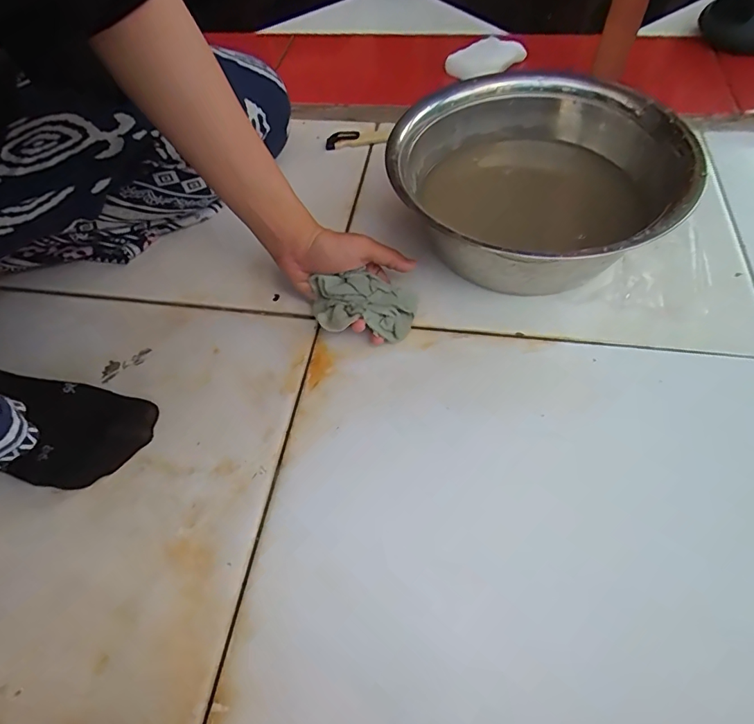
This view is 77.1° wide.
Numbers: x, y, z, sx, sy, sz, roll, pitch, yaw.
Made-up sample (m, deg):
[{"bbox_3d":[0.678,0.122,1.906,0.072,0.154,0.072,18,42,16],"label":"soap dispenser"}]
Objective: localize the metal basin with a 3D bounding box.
[{"bbox_3d":[0.151,-0.170,0.457,0.243,0.103,0.251,-3,54,4],"label":"metal basin"}]

